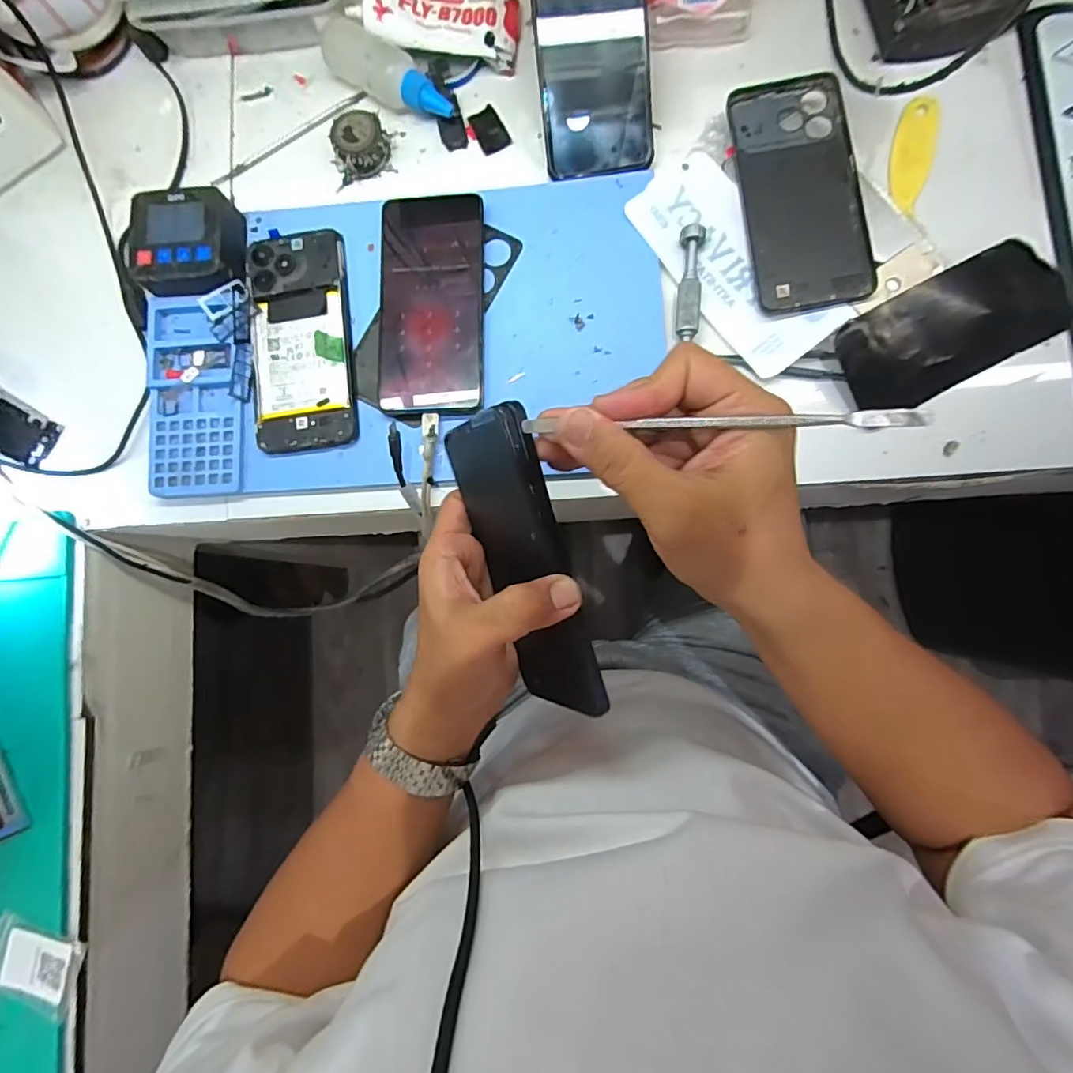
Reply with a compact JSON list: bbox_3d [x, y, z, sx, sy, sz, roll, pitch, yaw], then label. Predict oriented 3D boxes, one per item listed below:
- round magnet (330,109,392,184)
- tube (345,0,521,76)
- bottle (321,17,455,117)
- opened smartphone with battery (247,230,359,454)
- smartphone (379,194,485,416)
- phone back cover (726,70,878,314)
[{"bbox_3d":[-0.133,-0.297,0.409,0.039,0.023,0.038,0,85,4],"label":"round magnet"},{"bbox_3d":[-0.075,-0.394,0.411,0.120,0.029,0.055,4,86,4],"label":"tube"},{"bbox_3d":[-0.111,-0.346,0.406,0.105,0.034,0.031,31,88,6],"label":"bottle"},{"bbox_3d":[-0.173,-0.145,0.389,0.072,0.013,0.163,-7,85,3],"label":"opened smartphone with battery"},{"bbox_3d":[-0.076,-0.169,0.391,0.075,0.011,0.161,-1,85,4],"label":"smartphone"},{"bbox_3d":[0.184,-0.241,0.375,0.077,0.008,0.168,-7,85,3],"label":"phone back cover"}]

